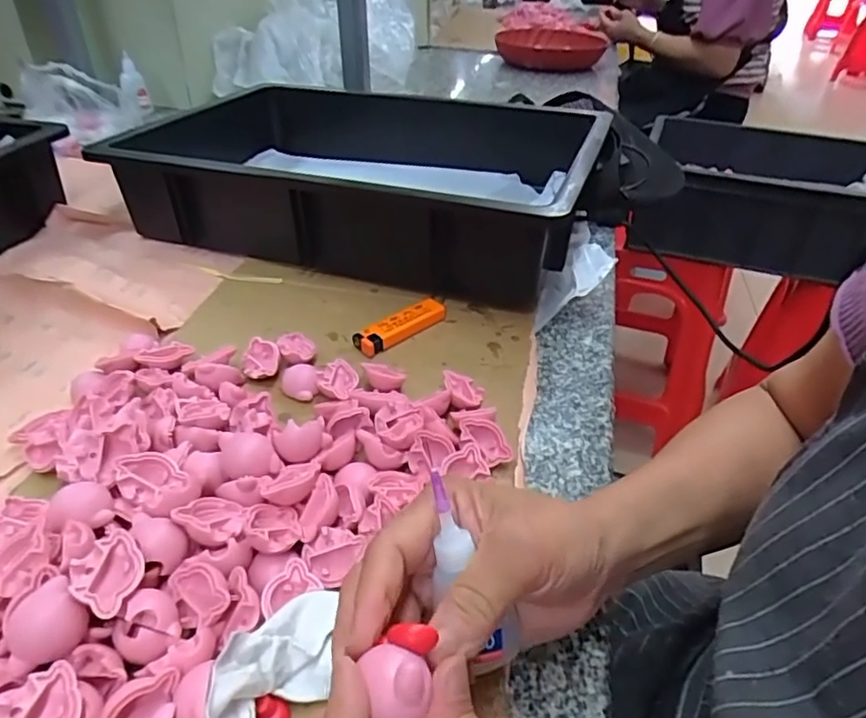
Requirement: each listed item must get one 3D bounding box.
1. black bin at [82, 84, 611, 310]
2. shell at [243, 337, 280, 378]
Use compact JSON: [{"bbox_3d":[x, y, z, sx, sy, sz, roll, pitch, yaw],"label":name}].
[{"bbox_3d":[-0.055,-0.192,0.620,0.409,0.096,0.330,15,39,15],"label":"black bin"},{"bbox_3d":[-0.122,0.000,0.427,0.025,0.020,0.033,-10,39,-15],"label":"shell"}]

